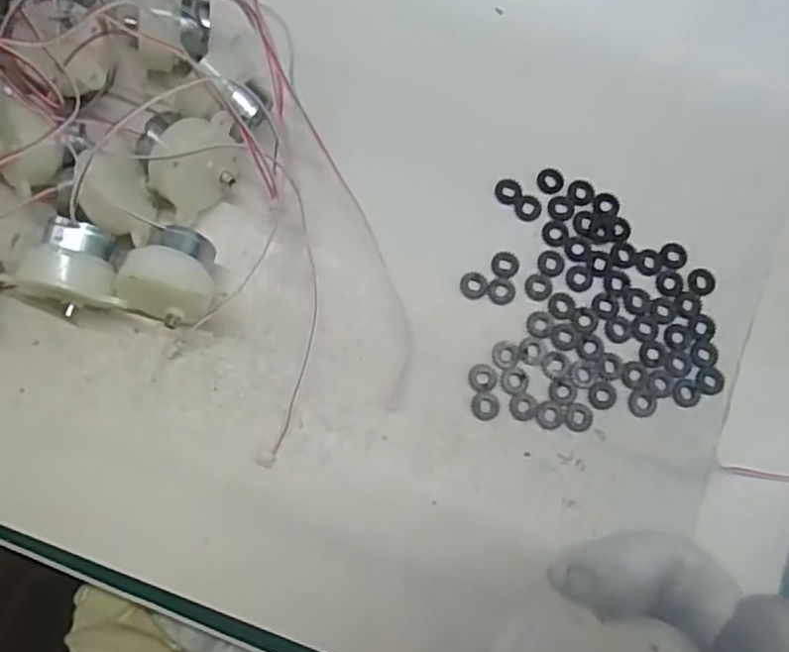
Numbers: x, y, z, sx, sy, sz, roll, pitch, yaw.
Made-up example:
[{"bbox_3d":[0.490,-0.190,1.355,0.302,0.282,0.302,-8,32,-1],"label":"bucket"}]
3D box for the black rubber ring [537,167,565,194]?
[{"bbox_3d":[0.062,-0.058,0.272,0.011,0.004,0.011,0,80,-1],"label":"black rubber ring"}]

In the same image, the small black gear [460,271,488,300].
[{"bbox_3d":[0.031,-0.016,0.264,0.011,0.004,0.011,0,80,-1],"label":"small black gear"}]

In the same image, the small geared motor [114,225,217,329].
[{"bbox_3d":[-0.080,-0.019,0.249,0.031,0.030,0.034,0,80,-1],"label":"small geared motor"}]

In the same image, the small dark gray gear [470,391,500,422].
[{"bbox_3d":[0.034,0.030,0.256,0.011,0.004,0.010,0,80,-1],"label":"small dark gray gear"}]

